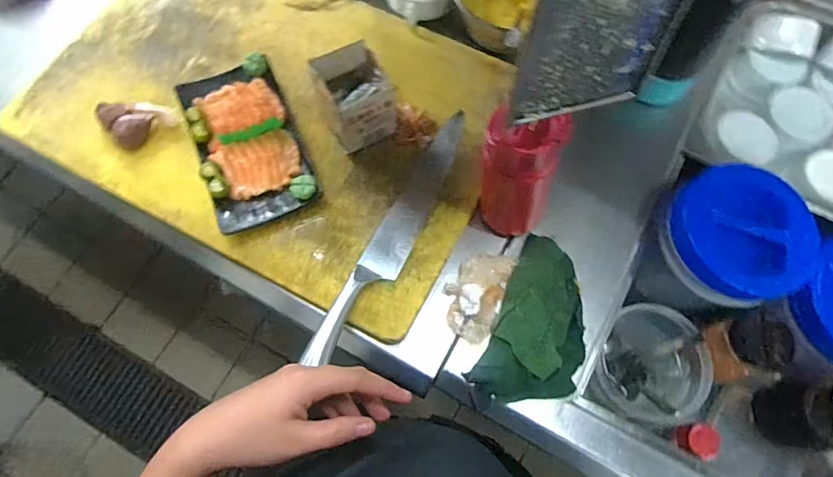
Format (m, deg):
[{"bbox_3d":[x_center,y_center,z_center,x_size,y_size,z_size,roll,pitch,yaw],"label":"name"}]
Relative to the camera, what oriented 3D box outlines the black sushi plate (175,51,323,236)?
[{"bbox_3d":[-0.203,-0.115,0.581,0.118,0.034,0.208,-23,71,-9],"label":"black sushi plate"}]

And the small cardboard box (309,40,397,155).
[{"bbox_3d":[-0.070,-0.164,0.571,0.079,0.084,0.097,-19,70,-7],"label":"small cardboard box"}]

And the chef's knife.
[{"bbox_3d":[-0.020,-0.010,0.553,0.043,0.016,0.337,27,71,10],"label":"chef's knife"}]

